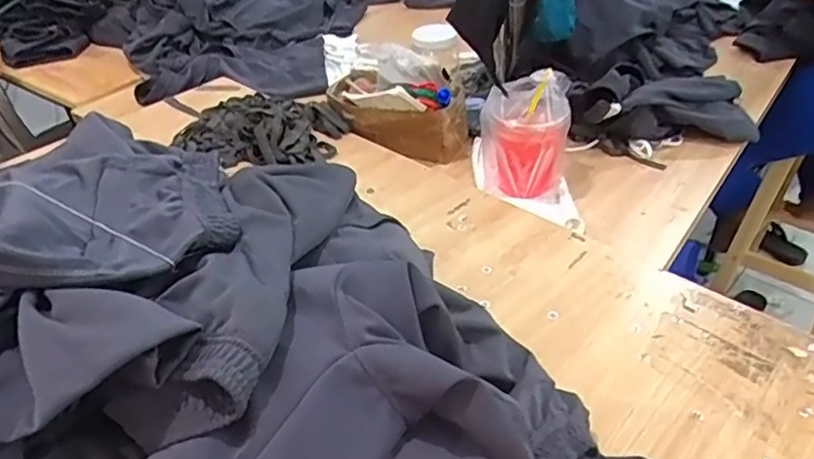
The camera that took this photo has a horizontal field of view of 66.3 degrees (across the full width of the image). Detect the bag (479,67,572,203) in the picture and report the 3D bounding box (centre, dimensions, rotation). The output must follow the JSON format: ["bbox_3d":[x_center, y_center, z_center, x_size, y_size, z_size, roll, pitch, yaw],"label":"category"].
[{"bbox_3d":[0.180,-0.153,0.963,0.133,0.170,0.096,7,39,13],"label":"bag"}]

